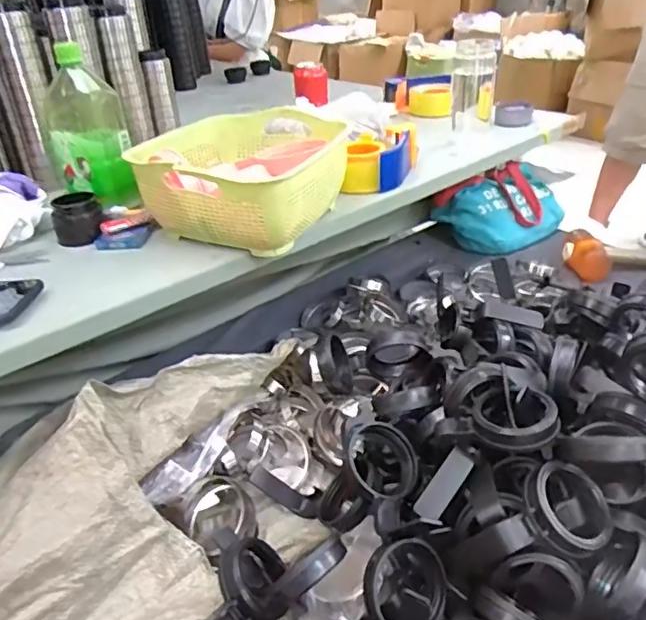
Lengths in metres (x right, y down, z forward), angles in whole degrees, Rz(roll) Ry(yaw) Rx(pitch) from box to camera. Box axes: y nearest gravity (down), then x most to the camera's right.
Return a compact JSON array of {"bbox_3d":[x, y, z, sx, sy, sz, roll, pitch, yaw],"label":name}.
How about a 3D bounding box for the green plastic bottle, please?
[{"bbox_3d":[-0.313,-0.235,0.768,0.097,0.193,0.116,-18,35,-20],"label":"green plastic bottle"}]

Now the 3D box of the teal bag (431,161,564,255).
[{"bbox_3d":[0.324,-0.190,1.034,0.196,0.099,0.149,-22,36,-26],"label":"teal bag"}]

